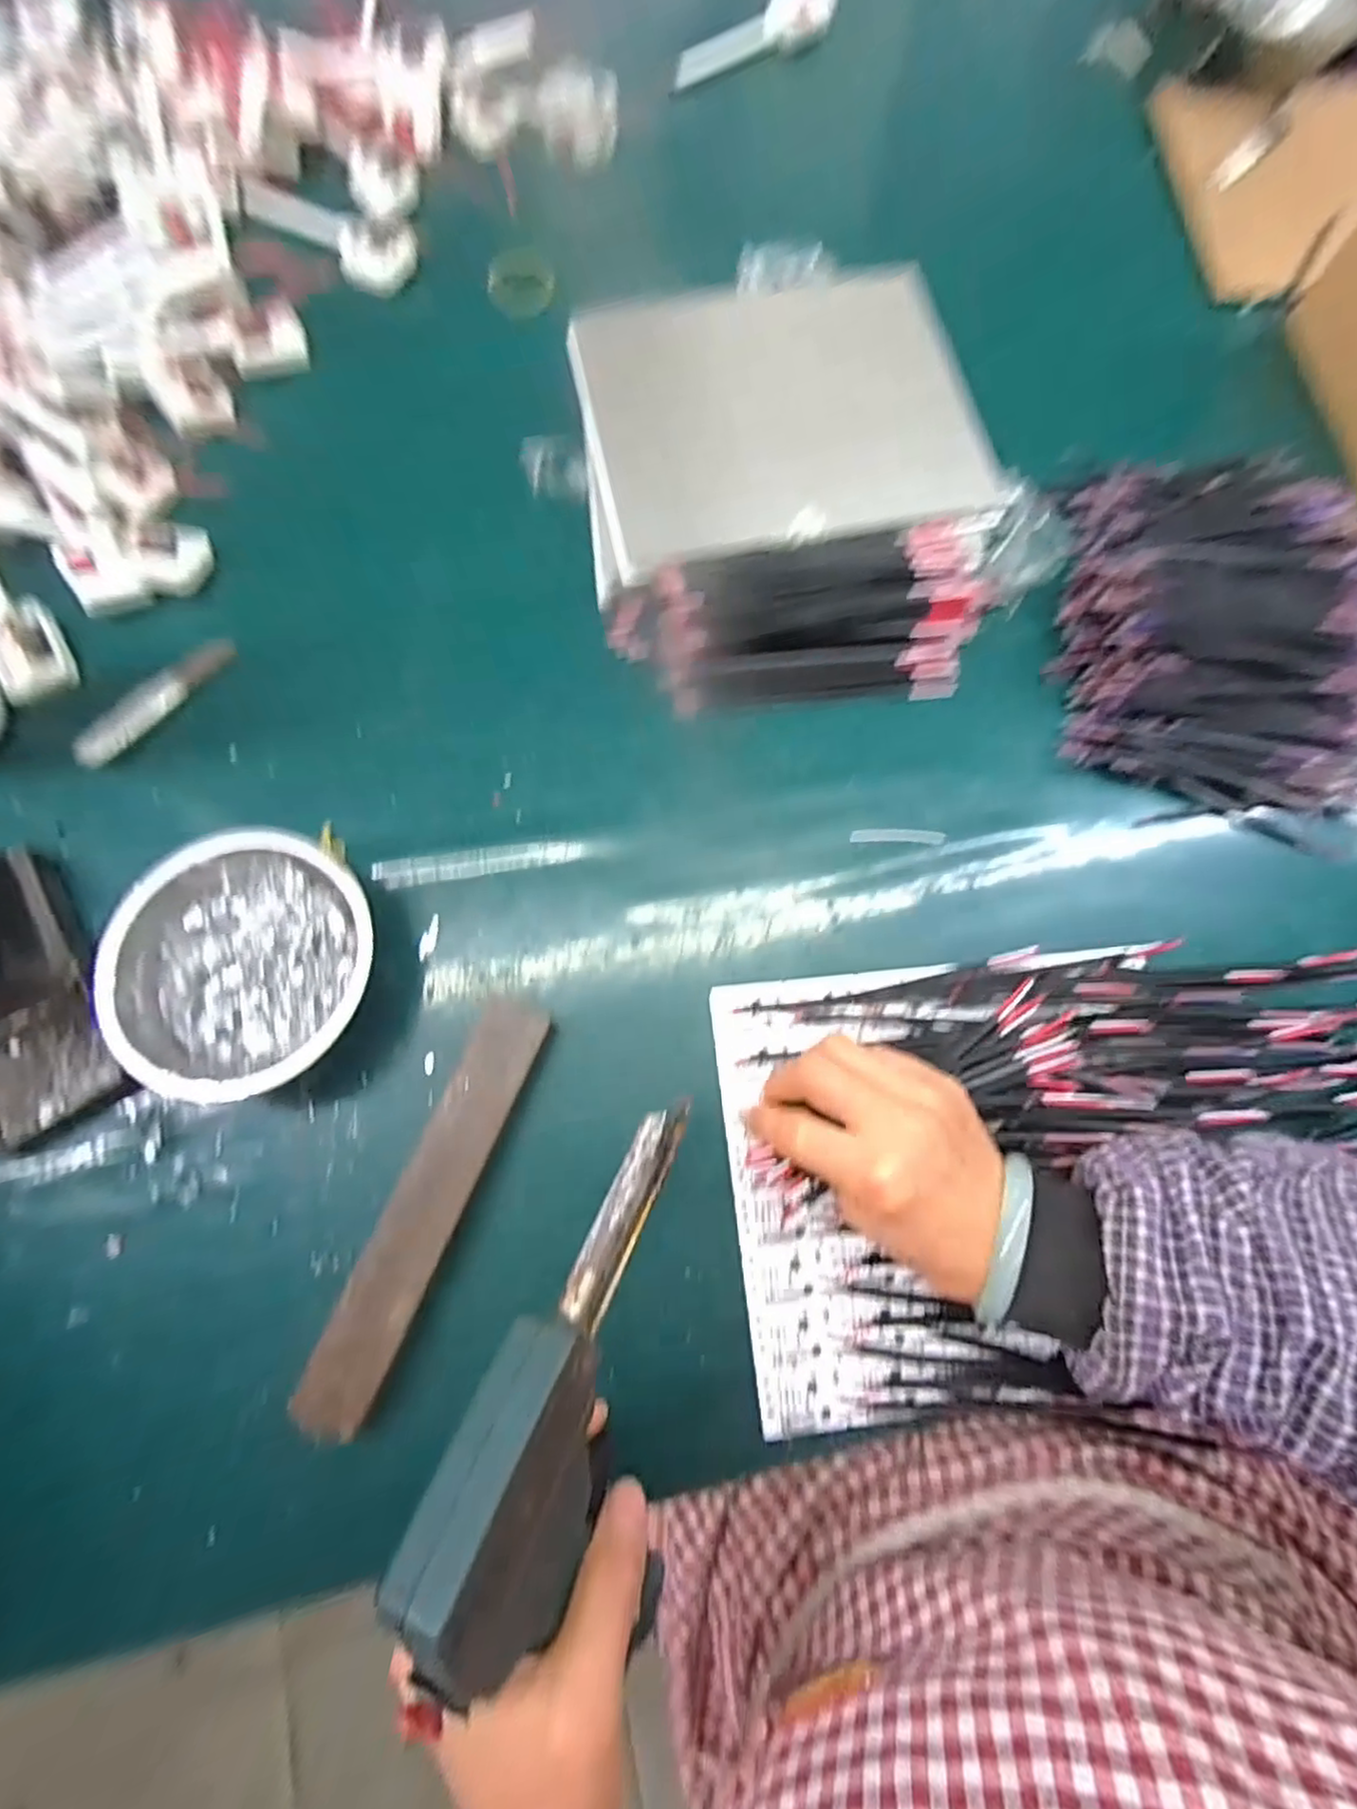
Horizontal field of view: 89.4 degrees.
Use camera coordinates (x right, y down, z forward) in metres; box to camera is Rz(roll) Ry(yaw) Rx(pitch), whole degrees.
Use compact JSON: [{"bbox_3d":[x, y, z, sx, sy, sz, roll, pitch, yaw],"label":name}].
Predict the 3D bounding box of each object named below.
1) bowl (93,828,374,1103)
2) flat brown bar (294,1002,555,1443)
[{"bbox_3d":[-0.219,0.026,0.344,0.119,0.047,0.124,0,75,-1],"label":"bowl"},{"bbox_3d":[-0.121,0.144,0.334,0.036,0.007,0.203,20,74,9],"label":"flat brown bar"}]

